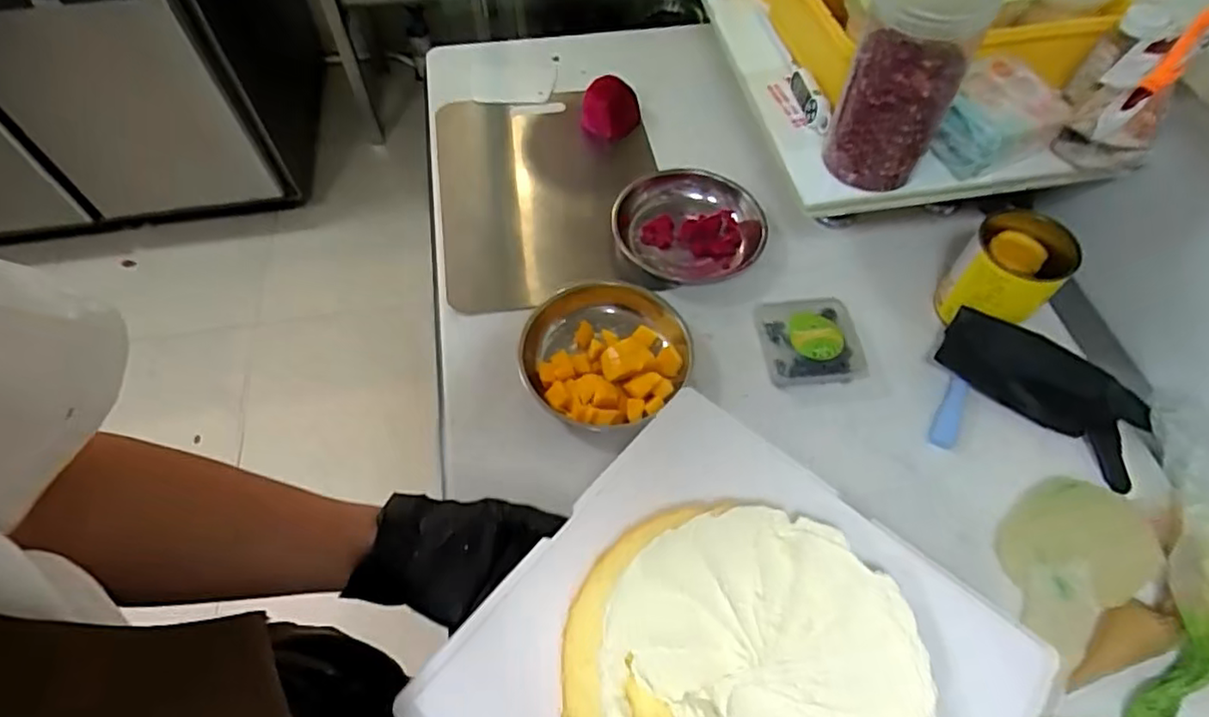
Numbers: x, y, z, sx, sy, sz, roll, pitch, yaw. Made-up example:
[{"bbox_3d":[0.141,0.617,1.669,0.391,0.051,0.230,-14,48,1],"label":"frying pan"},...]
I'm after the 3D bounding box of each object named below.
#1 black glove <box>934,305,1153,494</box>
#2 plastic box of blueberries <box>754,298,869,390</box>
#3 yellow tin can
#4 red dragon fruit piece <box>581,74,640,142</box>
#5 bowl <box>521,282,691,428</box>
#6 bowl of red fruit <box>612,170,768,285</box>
[{"bbox_3d":[0.467,0.029,0.684,0.218,0.018,0.091,41,90,13],"label":"black glove"},{"bbox_3d":[0.228,-0.021,0.720,0.103,0.037,0.110,-7,58,-4],"label":"plastic box of blueberries"},{"bbox_3d":[0.437,-0.087,0.712,0.099,0.117,0.107,40,66,22],"label":"yellow tin can"},{"bbox_3d":[0.009,-0.355,0.922,0.083,0.070,0.057,0,58,0],"label":"red dragon fruit piece"},{"bbox_3d":[0.003,-0.003,0.717,0.182,0.045,0.175,0,58,0],"label":"bowl"},{"bbox_3d":[0.106,-0.171,0.808,0.189,0.063,0.156,15,59,9],"label":"bowl of red fruit"}]

